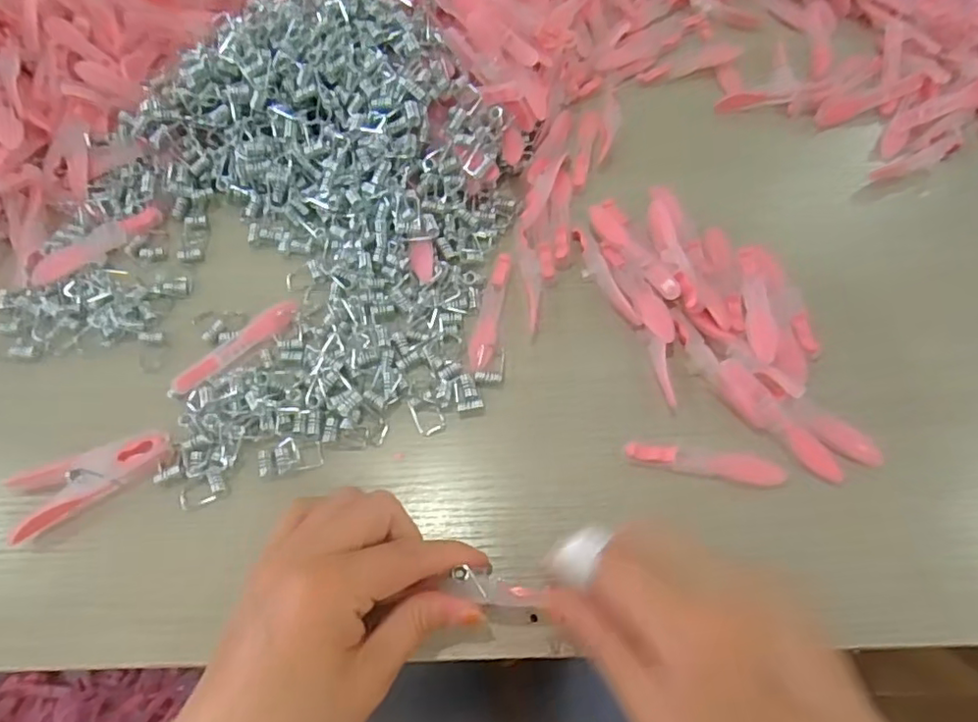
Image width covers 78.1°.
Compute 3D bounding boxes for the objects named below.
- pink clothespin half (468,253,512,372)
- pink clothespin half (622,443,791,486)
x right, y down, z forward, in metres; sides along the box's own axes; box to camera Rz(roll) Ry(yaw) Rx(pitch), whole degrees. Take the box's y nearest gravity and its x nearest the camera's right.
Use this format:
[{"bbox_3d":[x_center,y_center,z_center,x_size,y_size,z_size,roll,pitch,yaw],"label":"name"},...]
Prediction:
[{"bbox_3d":[0.003,-0.030,0.346,0.014,0.007,0.078,13,63,8],"label":"pink clothespin half"},{"bbox_3d":[0.110,0.052,0.303,0.077,0.006,0.014,5,62,4],"label":"pink clothespin half"}]

